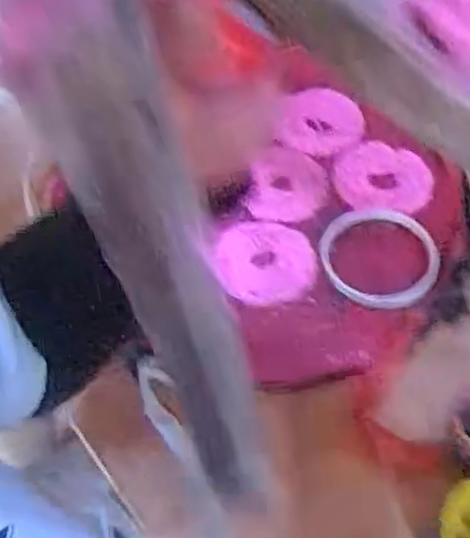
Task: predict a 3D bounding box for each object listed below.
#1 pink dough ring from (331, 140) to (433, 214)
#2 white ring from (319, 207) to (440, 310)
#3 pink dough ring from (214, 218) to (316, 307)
[{"bbox_3d":[0.128,-0.082,0.610,0.084,0.011,0.072,7,55,8],"label":"pink dough ring"},{"bbox_3d":[0.116,-0.011,0.564,0.092,0.004,0.098,-2,54,2],"label":"white ring"},{"bbox_3d":[0.024,-0.008,0.566,0.078,0.007,0.080,-2,54,2],"label":"pink dough ring"}]

